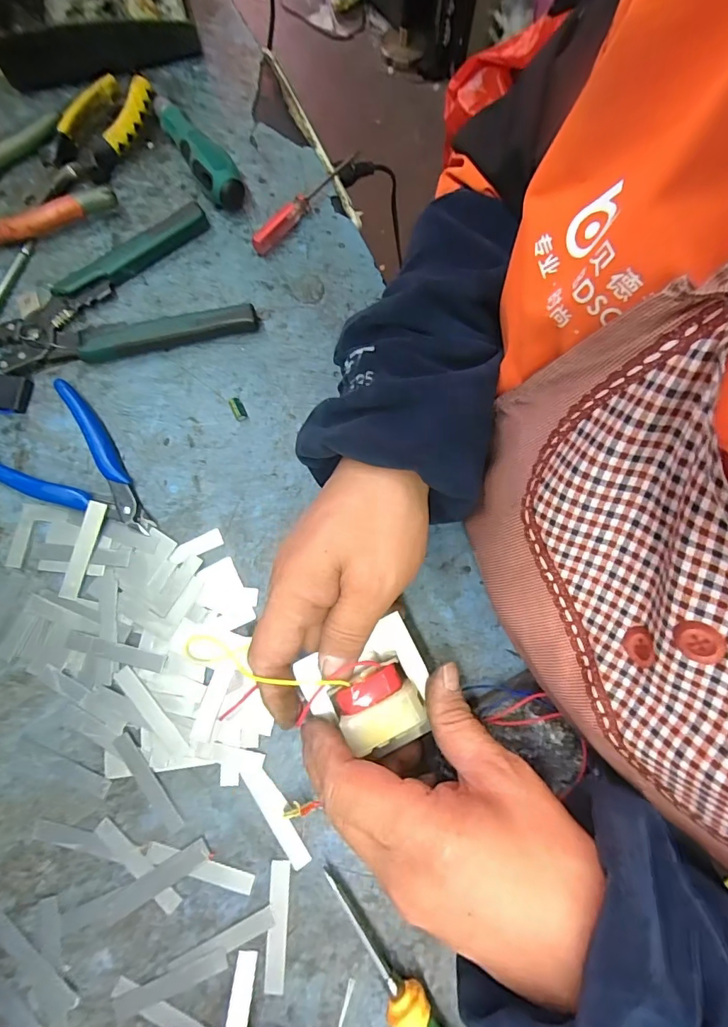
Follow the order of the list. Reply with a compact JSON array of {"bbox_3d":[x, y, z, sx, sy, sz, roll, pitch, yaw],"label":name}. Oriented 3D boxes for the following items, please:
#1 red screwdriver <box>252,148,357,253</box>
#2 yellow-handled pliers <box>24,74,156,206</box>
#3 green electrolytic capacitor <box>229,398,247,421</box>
[{"bbox_3d":[-0.044,-0.248,0.367,0.016,0.013,0.121,41,80,7],"label":"red screwdriver"},{"bbox_3d":[-0.218,-0.294,0.367,0.048,0.025,0.129,30,79,5],"label":"yellow-handled pliers"},{"bbox_3d":[-0.091,-0.075,0.334,0.008,0.009,0.015,-27,80,-7],"label":"green electrolytic capacitor"}]

